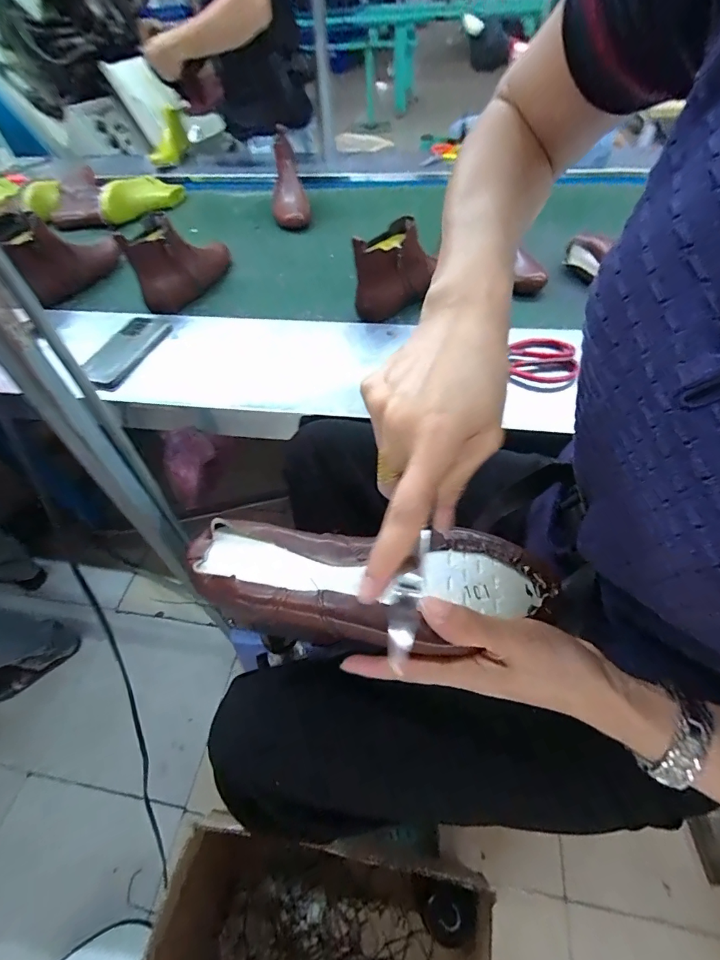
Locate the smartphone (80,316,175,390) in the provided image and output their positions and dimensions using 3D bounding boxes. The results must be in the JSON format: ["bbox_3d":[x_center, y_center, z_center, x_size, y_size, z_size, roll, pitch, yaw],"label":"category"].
[{"bbox_3d":[-0.392,-0.216,0.701,0.074,0.013,0.156,27,65,5],"label":"smartphone"}]

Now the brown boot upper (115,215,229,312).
[{"bbox_3d":[-0.335,-0.435,0.832,0.069,0.147,0.238,25,58,22],"label":"brown boot upper"}]

